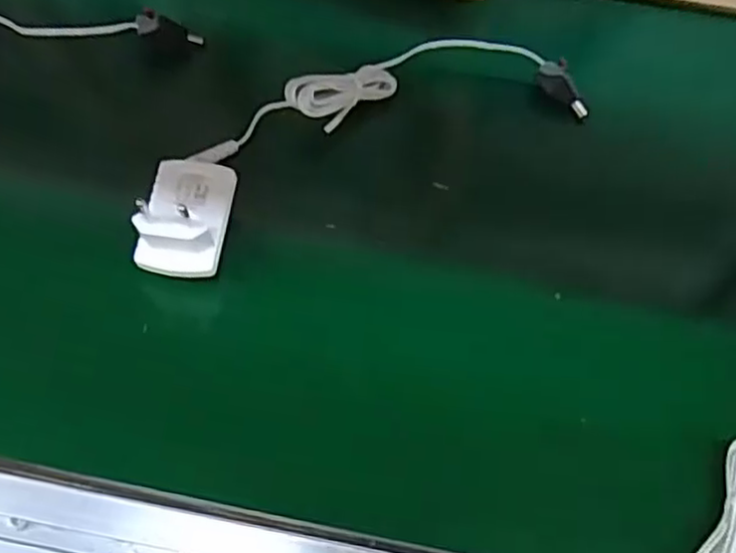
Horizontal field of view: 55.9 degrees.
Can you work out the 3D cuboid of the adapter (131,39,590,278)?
[{"bbox_3d":[0.001,-0.088,0.391,0.291,0.059,0.084,-28,65,-21],"label":"adapter"}]

